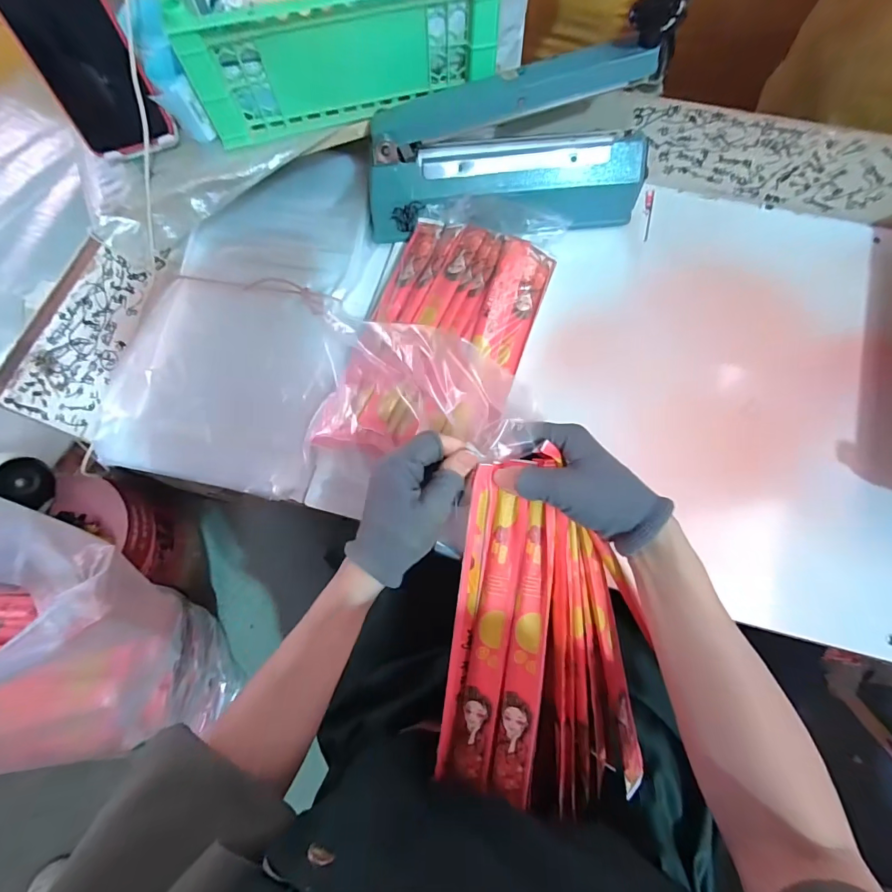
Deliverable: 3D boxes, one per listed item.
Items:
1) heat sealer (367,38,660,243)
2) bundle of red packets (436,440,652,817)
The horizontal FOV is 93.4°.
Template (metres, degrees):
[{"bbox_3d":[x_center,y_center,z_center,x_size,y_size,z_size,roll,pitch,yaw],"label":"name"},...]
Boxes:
[{"bbox_3d":[0.070,-0.312,0.443,0.308,0.141,0.097,0,74,-1],"label":"heat sealer"},{"bbox_3d":[0.097,0.152,0.350,0.177,0.070,0.278,6,92,-22],"label":"bundle of red packets"}]

